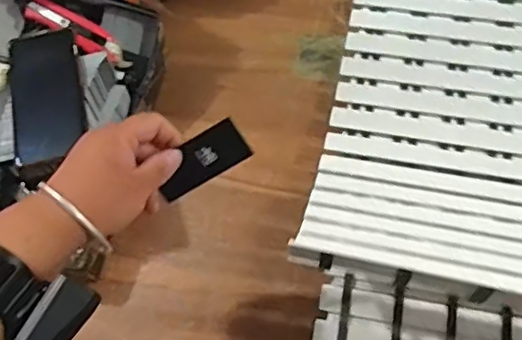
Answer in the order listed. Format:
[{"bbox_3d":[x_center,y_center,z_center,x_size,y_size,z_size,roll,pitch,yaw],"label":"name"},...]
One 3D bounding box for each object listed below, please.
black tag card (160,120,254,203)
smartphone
[{"bbox_3d":[-0.052,-0.007,0.508,0.083,0.039,0.006,-34,25,0],"label":"black tag card"},{"bbox_3d":[-0.229,-0.080,0.637,0.073,0.008,0.154,-11,69,-9],"label":"smartphone"}]

